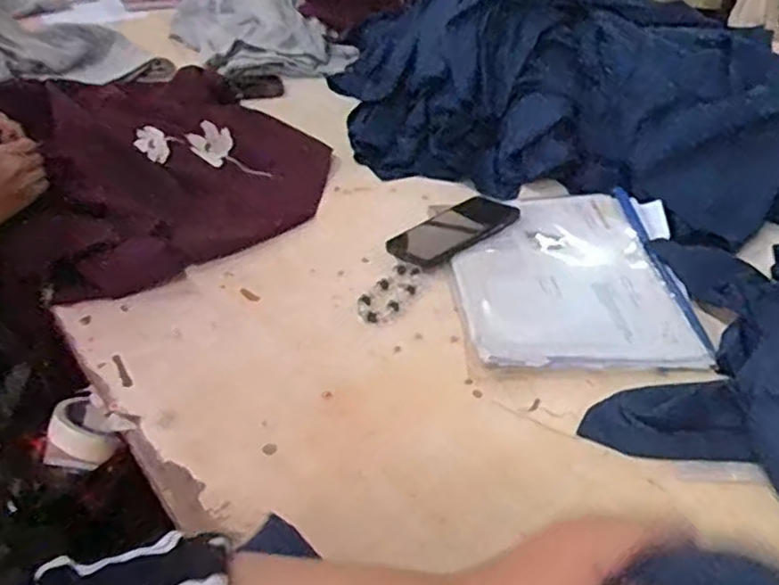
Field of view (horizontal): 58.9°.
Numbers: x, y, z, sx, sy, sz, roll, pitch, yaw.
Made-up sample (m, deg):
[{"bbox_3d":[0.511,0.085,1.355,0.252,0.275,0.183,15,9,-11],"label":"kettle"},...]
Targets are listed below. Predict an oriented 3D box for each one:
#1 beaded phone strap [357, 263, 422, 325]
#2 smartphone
[{"bbox_3d":[0.002,0.000,0.738,0.046,0.008,0.098,24,44,27],"label":"beaded phone strap"},{"bbox_3d":[0.081,-0.079,0.841,0.179,0.005,0.088,-29,47,-33],"label":"smartphone"}]

